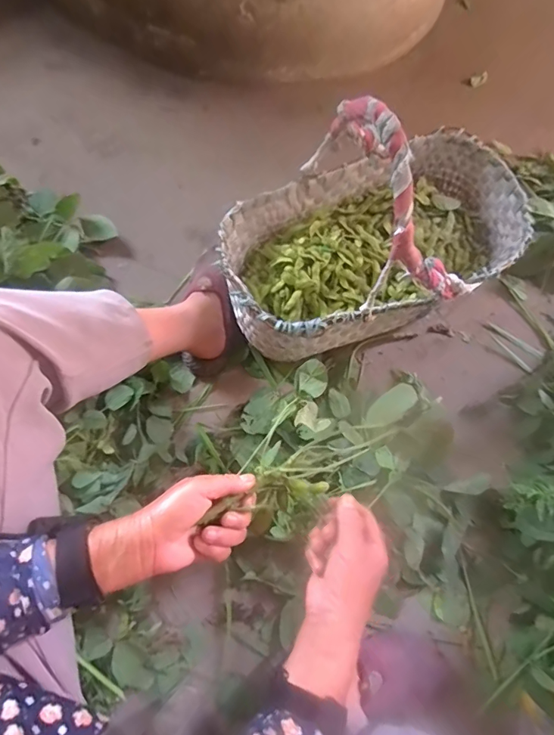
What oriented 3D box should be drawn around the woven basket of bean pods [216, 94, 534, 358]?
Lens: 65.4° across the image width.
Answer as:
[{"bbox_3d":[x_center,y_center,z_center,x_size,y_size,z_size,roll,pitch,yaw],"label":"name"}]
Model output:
[{"bbox_3d":[0.167,-0.229,0.628,0.504,0.333,0.272,-25,72,-7],"label":"woven basket of bean pods"}]

